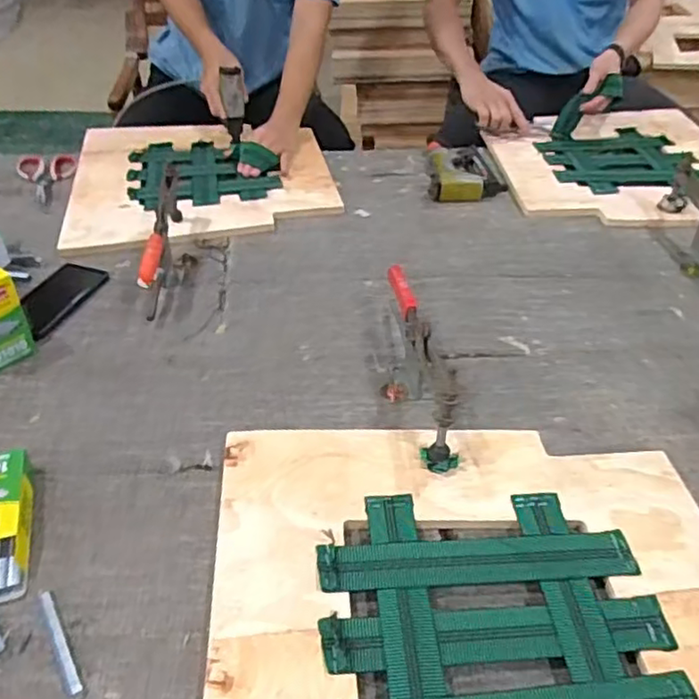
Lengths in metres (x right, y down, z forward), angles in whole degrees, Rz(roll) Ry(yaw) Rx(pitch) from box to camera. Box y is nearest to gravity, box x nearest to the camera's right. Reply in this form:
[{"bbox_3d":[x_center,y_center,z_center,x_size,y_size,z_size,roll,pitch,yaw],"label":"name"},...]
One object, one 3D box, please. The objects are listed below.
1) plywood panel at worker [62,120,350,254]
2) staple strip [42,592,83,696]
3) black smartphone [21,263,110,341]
[{"bbox_3d":[-0.272,-0.331,1.204,0.460,0.027,0.448,-7,44,-9],"label":"plywood panel at worker"},{"bbox_3d":[-0.246,0.246,0.543,0.010,0.004,0.101,-22,45,-25],"label":"staple strip"},{"bbox_3d":[-0.425,-0.076,0.926,0.089,0.011,0.166,13,41,14],"label":"black smartphone"}]

